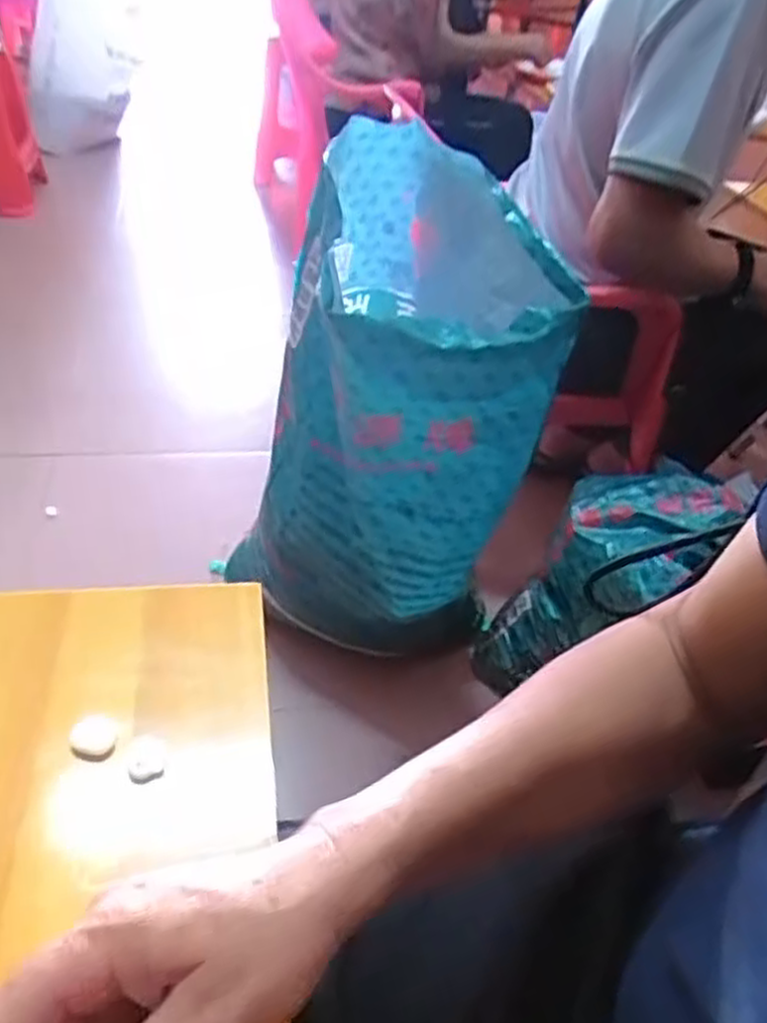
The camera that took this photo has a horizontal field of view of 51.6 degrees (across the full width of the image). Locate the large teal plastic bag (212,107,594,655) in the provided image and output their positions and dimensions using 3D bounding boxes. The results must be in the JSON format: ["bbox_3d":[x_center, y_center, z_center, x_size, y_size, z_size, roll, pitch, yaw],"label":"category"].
[{"bbox_3d":[-0.003,-0.085,0.982,0.281,0.596,0.366,-15,44,-26],"label":"large teal plastic bag"}]

